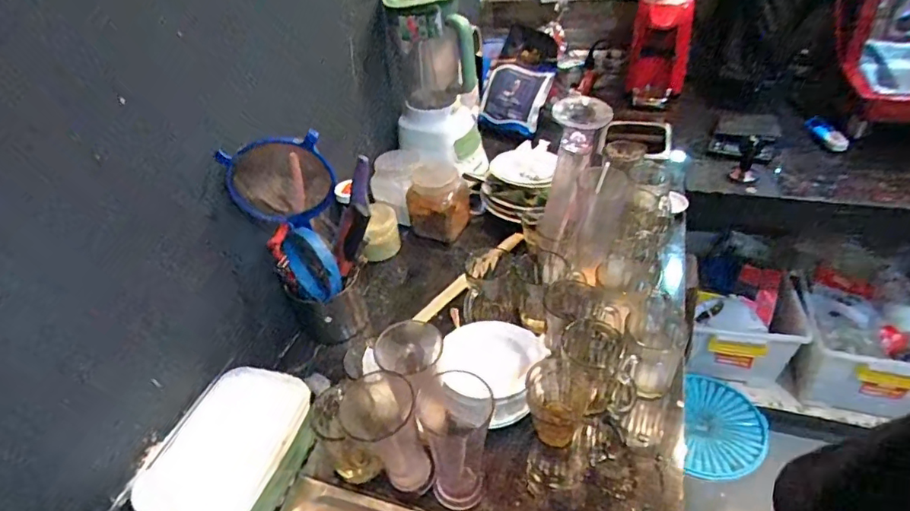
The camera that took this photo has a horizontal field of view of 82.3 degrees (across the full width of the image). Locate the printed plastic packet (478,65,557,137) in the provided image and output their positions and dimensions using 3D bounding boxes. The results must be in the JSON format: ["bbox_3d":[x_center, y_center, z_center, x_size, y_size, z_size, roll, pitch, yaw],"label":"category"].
[{"bbox_3d":[0.145,-0.387,1.264,0.146,0.157,0.030,22,22,9],"label":"printed plastic packet"}]

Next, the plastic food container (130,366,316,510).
[{"bbox_3d":[-0.272,0.248,0.652,0.147,0.090,0.199,10,43,17],"label":"plastic food container"}]

